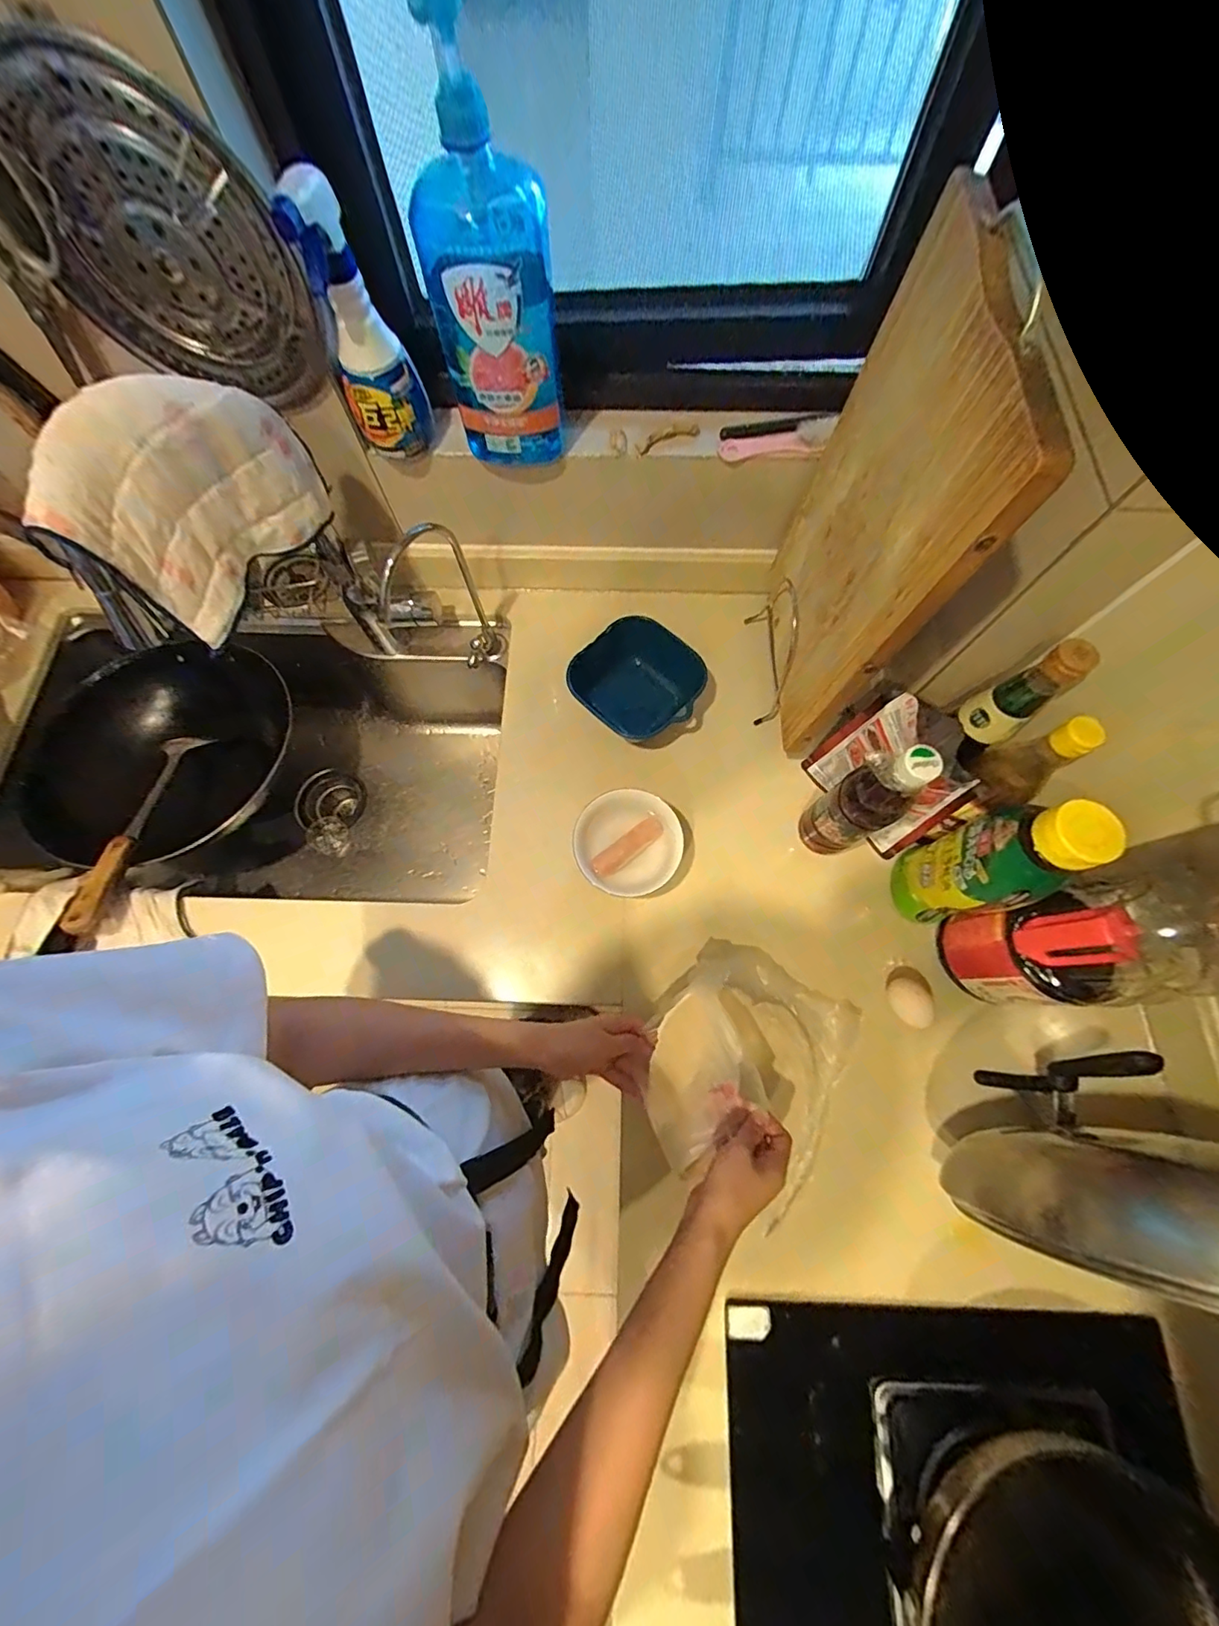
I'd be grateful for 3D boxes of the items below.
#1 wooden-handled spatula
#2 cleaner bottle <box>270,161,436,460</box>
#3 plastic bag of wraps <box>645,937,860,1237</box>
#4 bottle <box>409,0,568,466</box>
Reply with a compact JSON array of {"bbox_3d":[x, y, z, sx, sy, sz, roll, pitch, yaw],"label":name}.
[{"bbox_3d":[-0.596,0.012,0.657,0.041,0.028,0.294,-3,54,0],"label":"wooden-handled spatula"},{"bbox_3d":[-0.237,-0.454,0.493,0.082,0.207,0.074,-21,73,-6],"label":"cleaner bottle"},{"bbox_3d":[0.142,0.262,0.540,0.200,0.074,0.222,24,74,8],"label":"plastic bag of wraps"},{"bbox_3d":[-0.108,-0.456,0.475,0.105,0.251,0.080,-13,72,-4],"label":"bottle"}]

